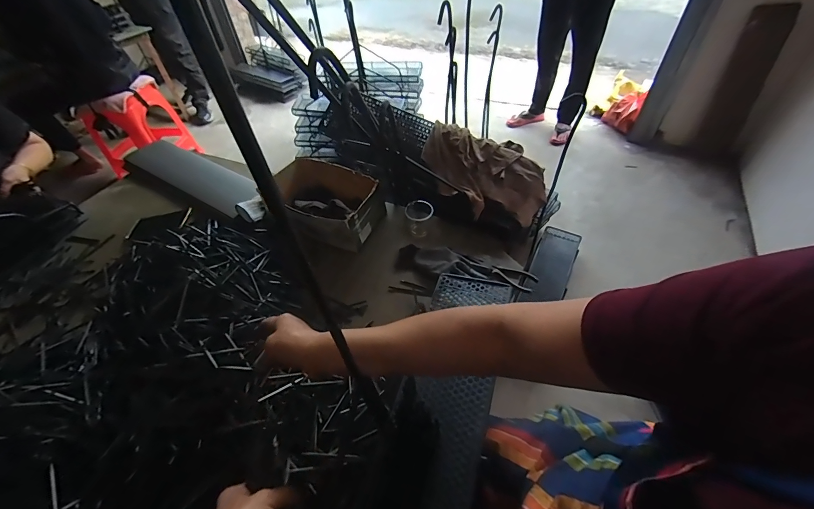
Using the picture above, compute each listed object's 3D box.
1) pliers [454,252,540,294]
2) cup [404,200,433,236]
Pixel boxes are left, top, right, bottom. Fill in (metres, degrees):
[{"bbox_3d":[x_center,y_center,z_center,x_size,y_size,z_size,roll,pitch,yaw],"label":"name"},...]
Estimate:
[{"bbox_3d":[0.198,0.038,0.783,0.185,0.024,0.060,15,51,18],"label":"pliers"},{"bbox_3d":[0.033,-0.097,0.886,0.073,0.072,0.069,0,48,5],"label":"cup"}]

